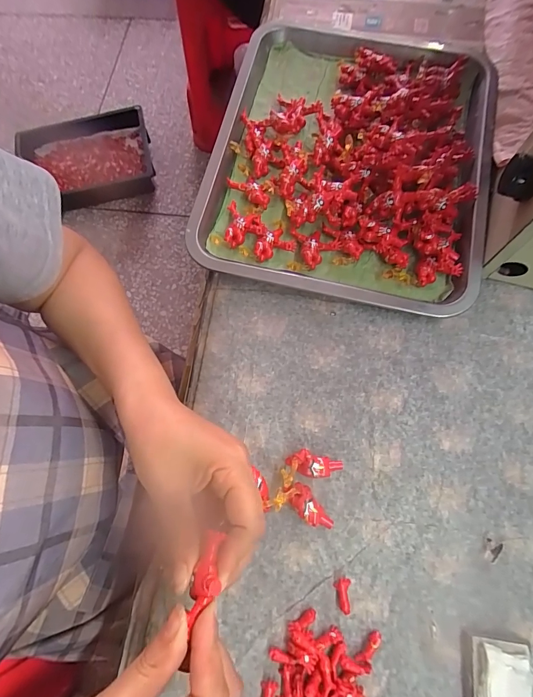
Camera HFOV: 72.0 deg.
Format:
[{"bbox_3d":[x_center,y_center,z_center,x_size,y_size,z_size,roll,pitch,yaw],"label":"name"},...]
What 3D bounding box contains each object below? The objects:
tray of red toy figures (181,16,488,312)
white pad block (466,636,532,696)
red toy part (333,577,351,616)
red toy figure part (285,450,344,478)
[{"bbox_3d":[0.082,-0.196,0.362,0.264,0.045,0.313,12,73,5],"label":"tray of red toy figures"},{"bbox_3d":[0.154,0.222,0.244,0.035,0.016,0.051,11,73,5],"label":"white pad block"},{"bbox_3d":[0.055,0.179,0.266,0.012,0.007,0.022,1,73,2],"label":"red toy part"},{"bbox_3d":[0.037,0.092,0.289,0.042,0.014,0.018,16,74,6],"label":"red toy figure part"}]

